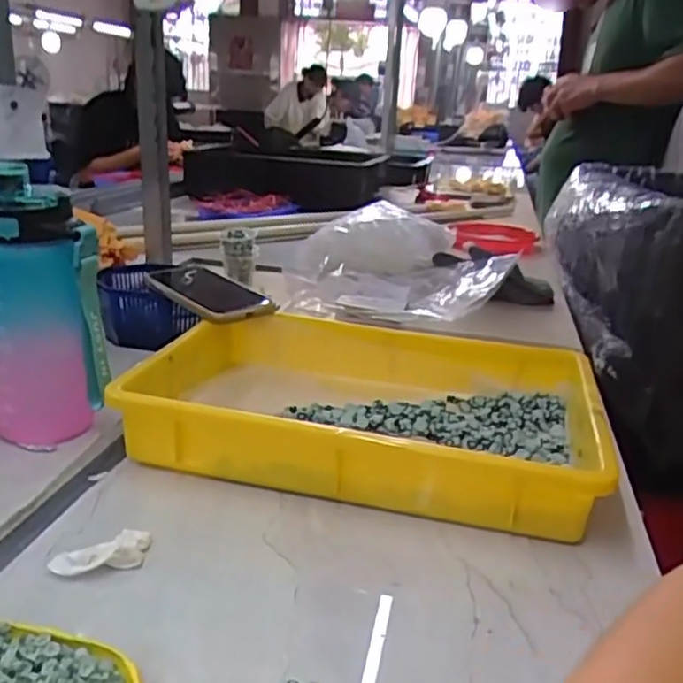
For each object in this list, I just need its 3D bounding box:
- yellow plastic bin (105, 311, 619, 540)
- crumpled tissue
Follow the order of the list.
[{"bbox_3d":[0.024,0.055,0.582,0.367,0.068,0.245,7,20,12],"label":"yellow plastic bin"},{"bbox_3d":[-0.145,0.132,0.420,0.060,0.012,0.026,-12,24,-36],"label":"crumpled tissue"}]

